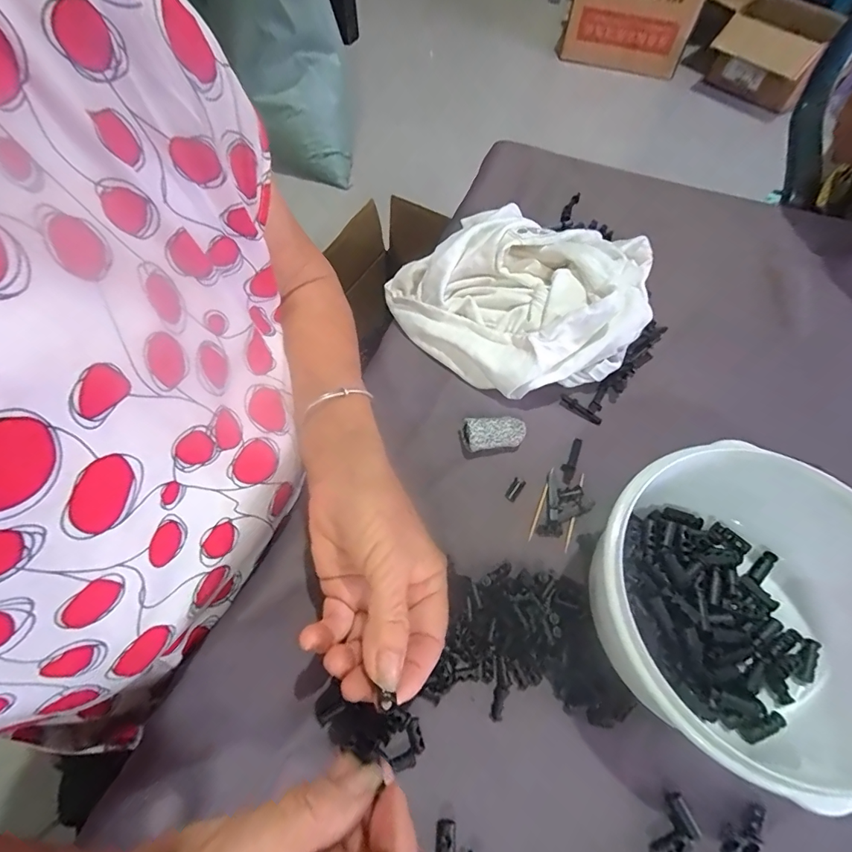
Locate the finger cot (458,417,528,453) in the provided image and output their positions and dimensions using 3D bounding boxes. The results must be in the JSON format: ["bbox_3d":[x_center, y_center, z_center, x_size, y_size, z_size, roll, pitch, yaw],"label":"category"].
[{"bbox_3d":[0.052,0.006,0.341,0.048,0.017,0.024,-9,62,-3],"label":"finger cot"}]

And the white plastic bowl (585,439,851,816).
[{"bbox_3d":[0.176,0.103,0.251,0.155,0.074,0.156,-1,61,1],"label":"white plastic bowl"}]

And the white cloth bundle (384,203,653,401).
[{"bbox_3d":[0.076,-0.115,0.382,0.201,0.066,0.160,36,68,19],"label":"white cloth bundle"}]

